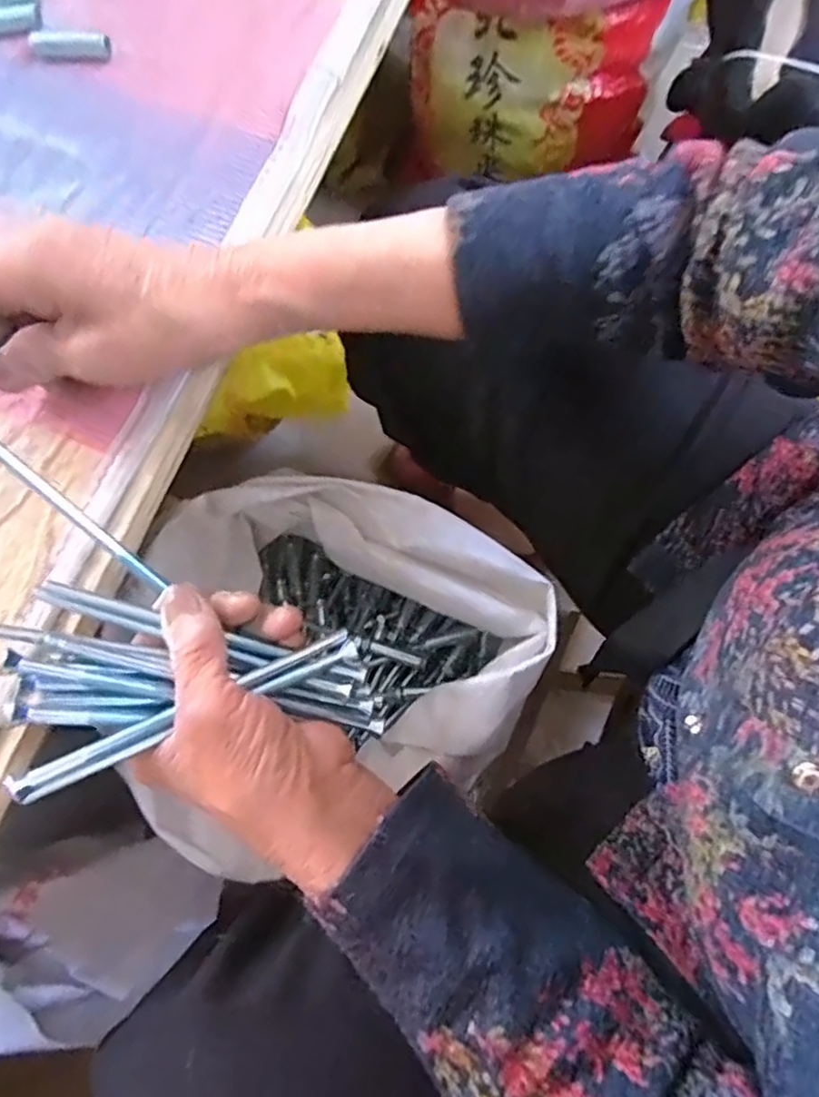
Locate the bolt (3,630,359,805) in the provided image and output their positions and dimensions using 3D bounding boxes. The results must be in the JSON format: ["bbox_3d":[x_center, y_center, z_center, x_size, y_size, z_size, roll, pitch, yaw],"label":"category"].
[{"bbox_3d":[-0.089,0.069,0.284,0.145,0.008,0.012,-22,77,-26],"label":"bolt"}]

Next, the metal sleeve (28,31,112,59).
[{"bbox_3d":[-0.190,-0.279,0.369,0.046,0.010,0.012,6,77,2],"label":"metal sleeve"}]

